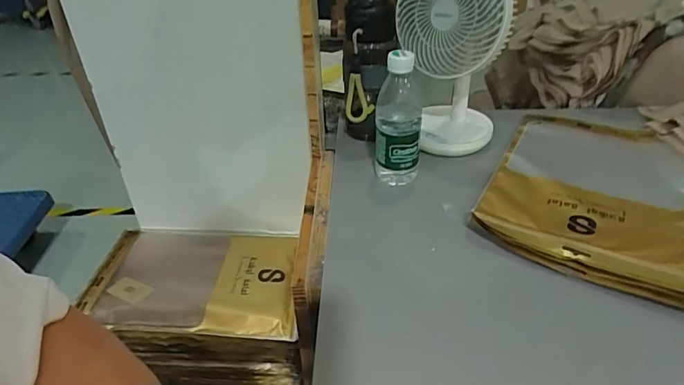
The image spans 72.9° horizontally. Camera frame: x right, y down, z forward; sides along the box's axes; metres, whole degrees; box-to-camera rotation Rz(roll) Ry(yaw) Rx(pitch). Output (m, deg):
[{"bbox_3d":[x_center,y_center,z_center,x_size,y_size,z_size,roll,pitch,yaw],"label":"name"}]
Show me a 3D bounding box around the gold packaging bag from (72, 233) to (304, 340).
[{"bbox_3d":[-0.232,0.137,0.739,0.316,0.030,0.222,-2,35,2],"label":"gold packaging bag"}]

